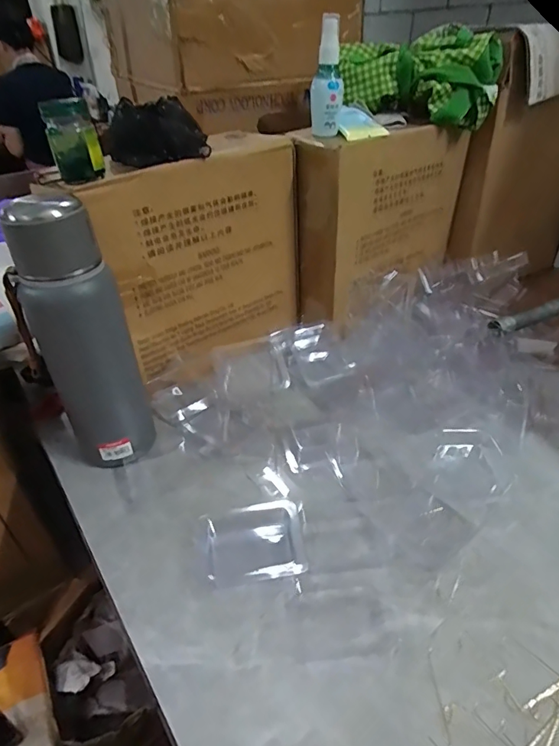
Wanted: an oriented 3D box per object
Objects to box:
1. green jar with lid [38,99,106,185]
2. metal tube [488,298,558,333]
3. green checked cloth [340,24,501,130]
[{"bbox_3d":[-0.192,-0.216,0.423,0.042,0.070,0.036,-12,38,-13],"label":"green jar with lid"},{"bbox_3d":[0.360,-0.080,0.616,0.172,0.023,0.029,-16,39,-18],"label":"metal tube"},{"bbox_3d":[0.184,-0.399,0.612,0.210,0.093,0.095,5,37,9],"label":"green checked cloth"}]

